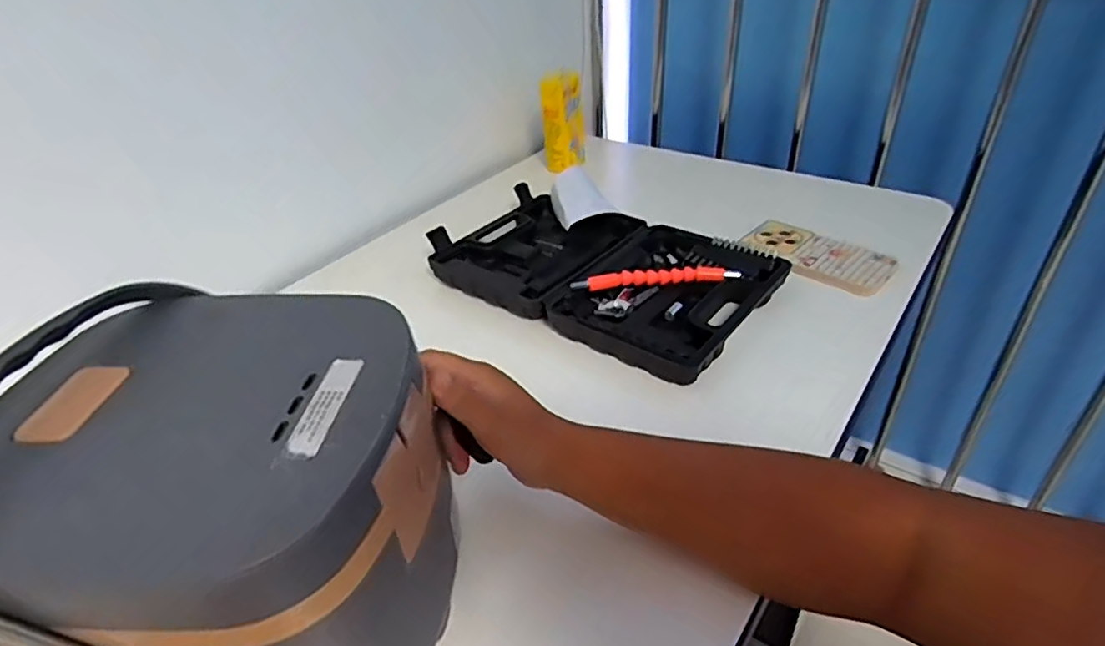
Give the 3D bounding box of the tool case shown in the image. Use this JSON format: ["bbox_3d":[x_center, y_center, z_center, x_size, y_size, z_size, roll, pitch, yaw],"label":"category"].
[{"bbox_3d":[0.050,-0.057,0.693,0.363,0.049,0.230,24,44,34],"label":"tool case"}]

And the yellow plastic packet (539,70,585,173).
[{"bbox_3d":[0.016,-0.297,0.928,0.063,0.135,0.040,-3,35,2],"label":"yellow plastic packet"}]

